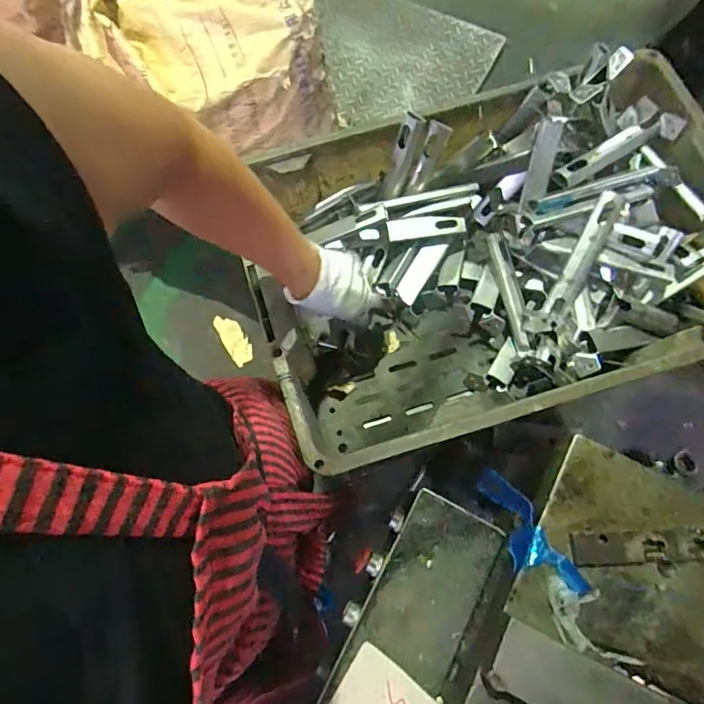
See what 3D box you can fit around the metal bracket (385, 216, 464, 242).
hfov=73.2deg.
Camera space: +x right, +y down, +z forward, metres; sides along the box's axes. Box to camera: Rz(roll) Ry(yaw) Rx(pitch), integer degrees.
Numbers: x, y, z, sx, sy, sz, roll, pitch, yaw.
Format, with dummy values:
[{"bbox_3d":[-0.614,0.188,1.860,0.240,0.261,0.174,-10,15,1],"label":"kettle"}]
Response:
[{"bbox_3d":[0.099,-0.167,0.634,0.103,0.008,0.027,-8,105,-3],"label":"metal bracket"}]

